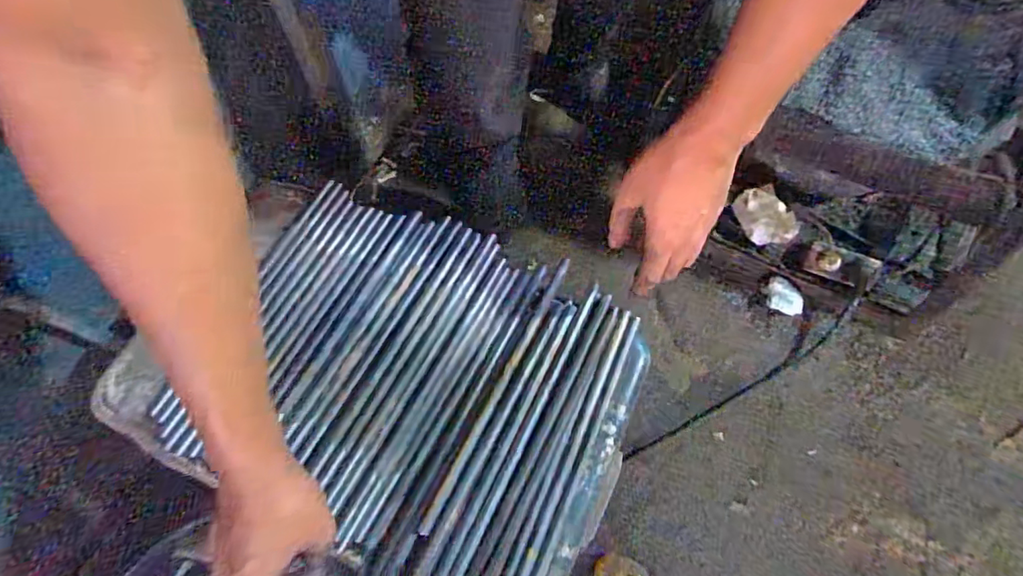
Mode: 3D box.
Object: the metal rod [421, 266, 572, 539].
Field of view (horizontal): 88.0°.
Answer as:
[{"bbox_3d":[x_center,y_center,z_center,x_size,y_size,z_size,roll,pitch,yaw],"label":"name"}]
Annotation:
[{"bbox_3d":[-0.010,0.092,0.510,0.012,0.008,0.289,25,71,12],"label":"metal rod"}]

